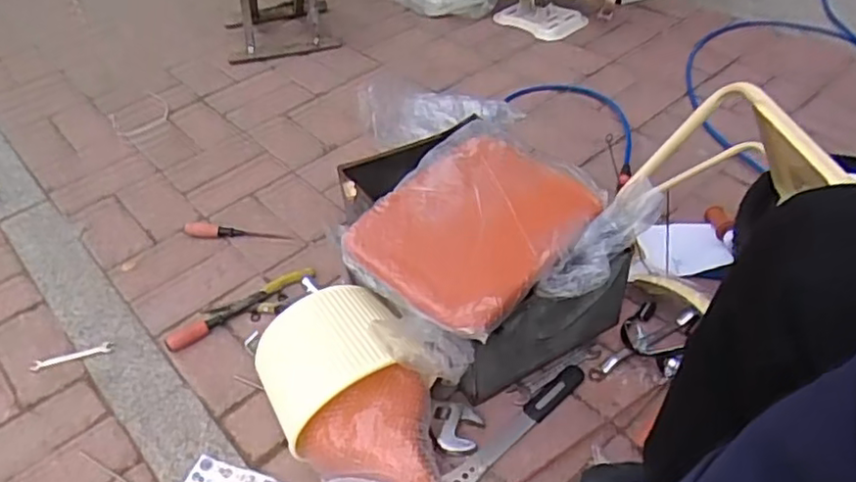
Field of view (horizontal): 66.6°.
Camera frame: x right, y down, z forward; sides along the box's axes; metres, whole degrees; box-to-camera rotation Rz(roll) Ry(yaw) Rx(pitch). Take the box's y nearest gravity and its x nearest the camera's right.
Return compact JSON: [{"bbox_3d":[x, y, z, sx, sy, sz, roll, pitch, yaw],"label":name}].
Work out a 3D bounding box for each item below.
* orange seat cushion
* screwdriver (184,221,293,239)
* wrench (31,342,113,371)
[{"bbox_3d":[0.064,-0.025,0.901,0.245,0.046,0.318,29,52,29],"label":"orange seat cushion"},{"bbox_3d":[-0.355,-0.018,1.203,0.194,0.026,0.033,2,44,5],"label":"screwdriver"},{"bbox_3d":[-0.564,0.184,1.034,0.116,0.005,0.022,-13,46,-16],"label":"wrench"}]

